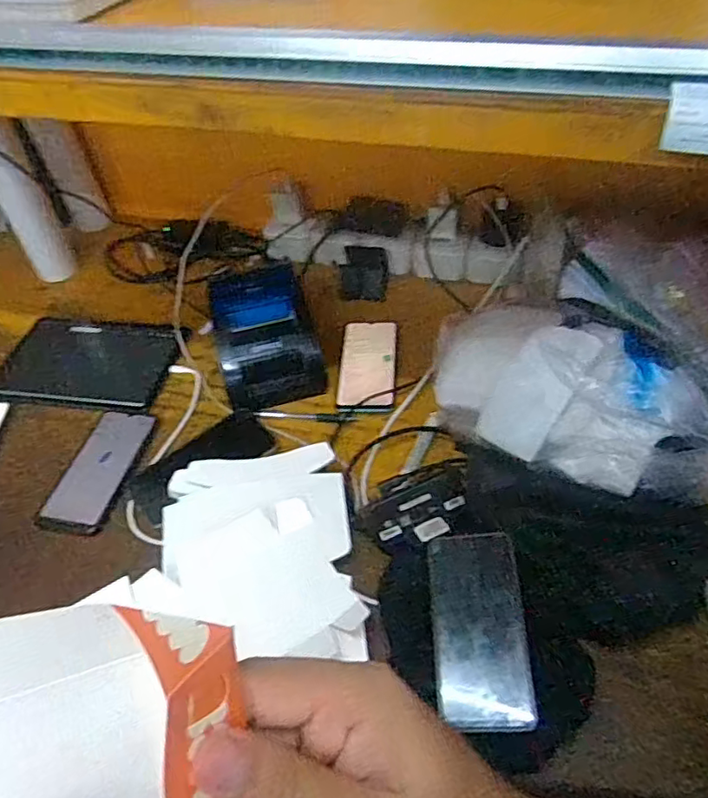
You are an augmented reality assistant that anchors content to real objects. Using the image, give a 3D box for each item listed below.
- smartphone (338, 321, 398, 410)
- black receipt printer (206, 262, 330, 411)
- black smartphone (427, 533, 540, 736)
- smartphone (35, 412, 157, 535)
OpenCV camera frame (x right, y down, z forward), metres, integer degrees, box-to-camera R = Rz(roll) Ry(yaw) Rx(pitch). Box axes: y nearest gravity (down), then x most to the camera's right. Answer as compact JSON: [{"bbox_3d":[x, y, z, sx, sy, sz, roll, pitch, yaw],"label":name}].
[{"bbox_3d":[0.019,-0.047,0.784,0.074,0.010,0.161,0,48,6],"label":"smartphone"},{"bbox_3d":[-0.114,-0.084,0.766,0.126,0.103,0.159,-14,48,-7],"label":"black receipt printer"},{"bbox_3d":[0.109,0.198,0.521,0.080,0.013,0.156,-8,63,12],"label":"black smartphone"},{"bbox_3d":[-0.298,0.082,0.703,0.077,0.016,0.163,9,49,13],"label":"smartphone"}]

